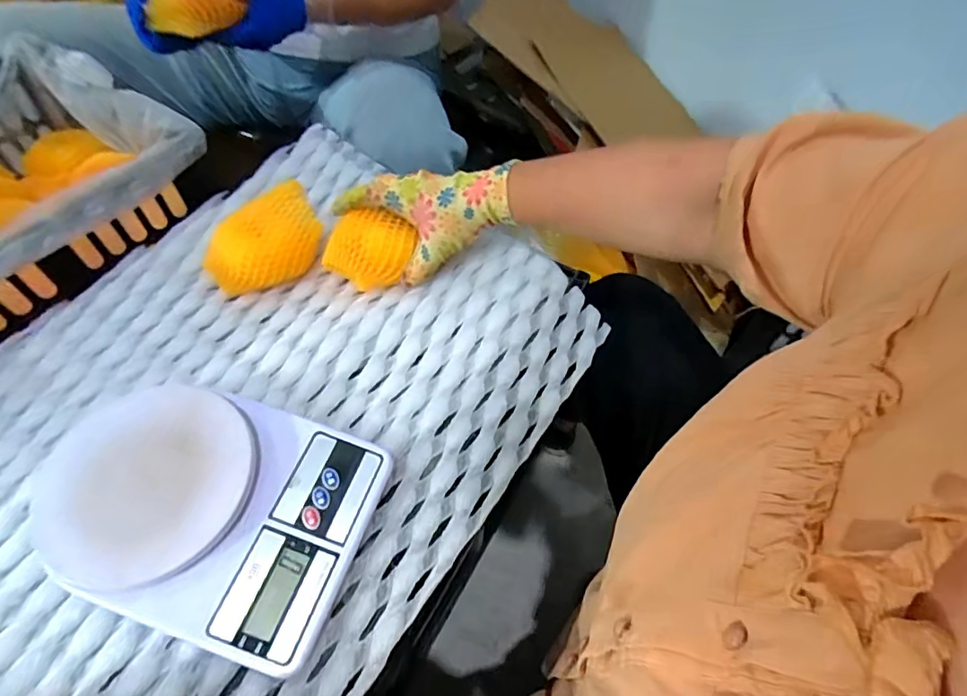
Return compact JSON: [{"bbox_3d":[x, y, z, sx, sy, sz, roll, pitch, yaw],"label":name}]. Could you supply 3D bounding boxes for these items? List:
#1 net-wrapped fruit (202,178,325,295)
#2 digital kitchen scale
[{"bbox_3d":[-0.203,-0.097,0.478,0.108,0.064,0.072,-22,59,-18],"label":"net-wrapped fruit"},{"bbox_3d":[-0.186,0.104,0.351,0.207,0.047,0.152,16,55,8],"label":"digital kitchen scale"}]

